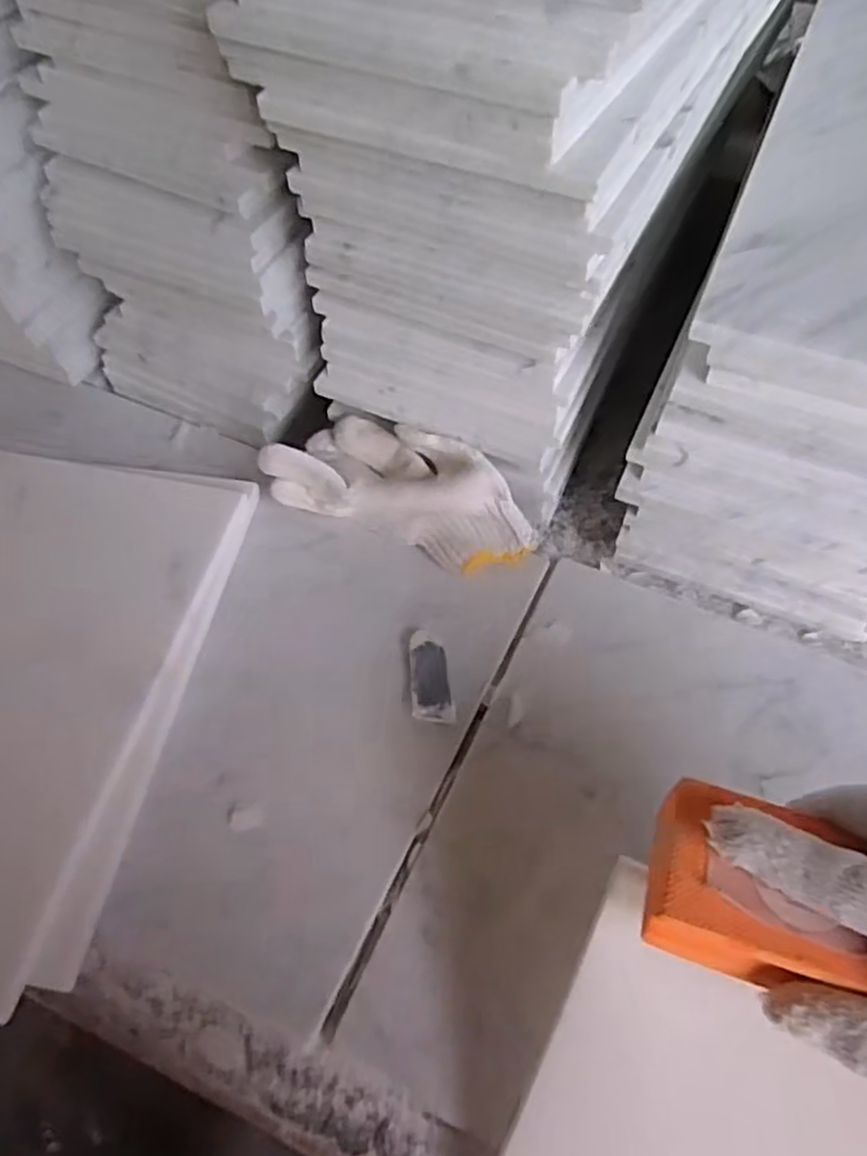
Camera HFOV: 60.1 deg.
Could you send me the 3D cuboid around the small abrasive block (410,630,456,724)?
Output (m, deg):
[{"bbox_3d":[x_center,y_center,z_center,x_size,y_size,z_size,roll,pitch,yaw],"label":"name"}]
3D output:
[{"bbox_3d":[-0.001,0.058,0.442,0.024,0.007,0.056,-4,58,1],"label":"small abrasive block"}]

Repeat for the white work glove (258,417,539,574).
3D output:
[{"bbox_3d":[-0.018,-0.055,0.478,0.162,0.075,0.050,17,61,14],"label":"white work glove"}]

